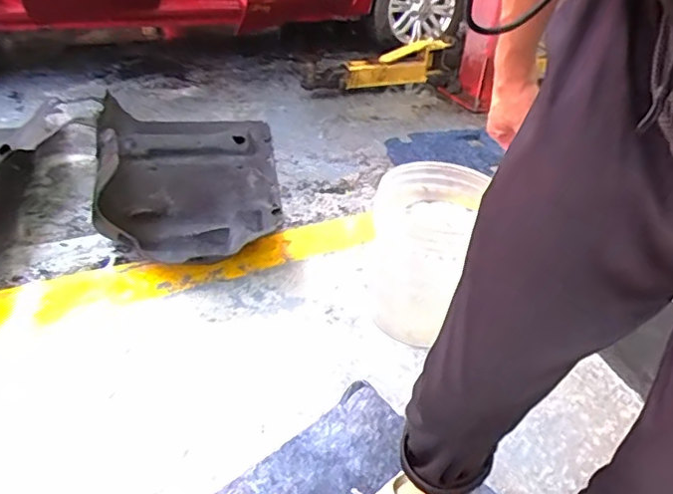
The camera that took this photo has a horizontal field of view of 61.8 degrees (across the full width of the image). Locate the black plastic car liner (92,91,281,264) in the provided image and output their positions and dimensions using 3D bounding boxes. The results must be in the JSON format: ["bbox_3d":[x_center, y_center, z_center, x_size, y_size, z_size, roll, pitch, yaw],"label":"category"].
[{"bbox_3d":[-0.494,-0.290,1.858,0.573,0.286,1.017,-3,35,-9],"label":"black plastic car liner"}]

